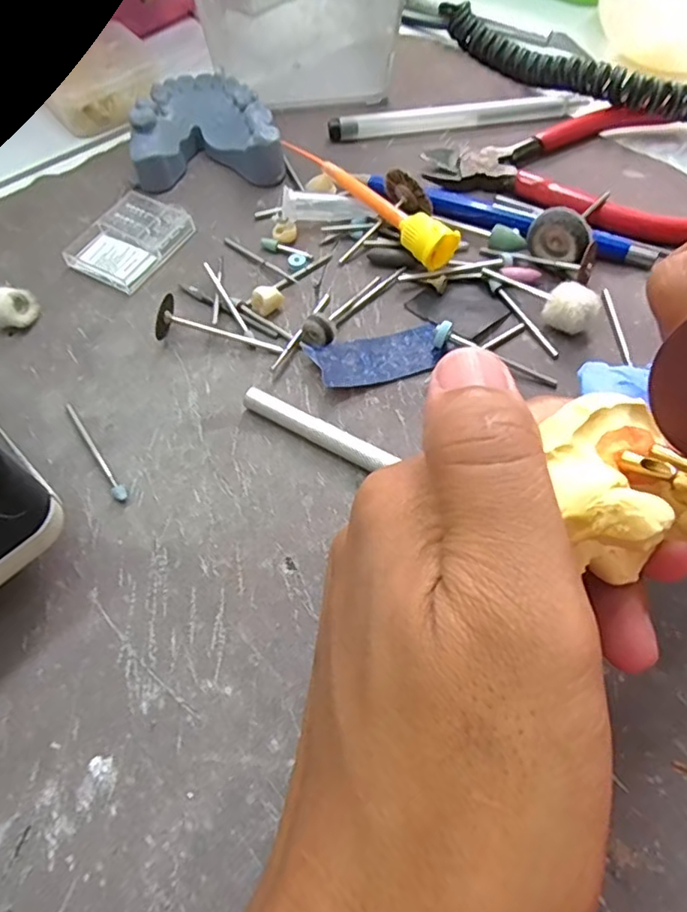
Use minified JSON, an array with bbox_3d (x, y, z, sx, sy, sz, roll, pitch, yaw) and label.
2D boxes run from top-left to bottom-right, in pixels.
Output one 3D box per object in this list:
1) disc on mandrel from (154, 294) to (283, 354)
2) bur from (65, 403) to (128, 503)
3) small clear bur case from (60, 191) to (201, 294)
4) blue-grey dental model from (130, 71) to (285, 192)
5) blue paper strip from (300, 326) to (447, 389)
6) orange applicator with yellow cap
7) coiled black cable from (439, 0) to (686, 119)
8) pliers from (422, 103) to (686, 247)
[{"bbox_3d":[-0.047,-0.044,0.217,0.045,0.013,0.016,19,63,10],"label":"disc on mandrel"},{"bbox_3d":[-0.084,-0.002,0.198,0.004,0.004,0.047,-34,66,-17],"label":"bur"},{"bbox_3d":[-0.089,-0.091,0.247,0.038,0.007,0.048,26,64,14],"label":"small clear bur case"},{"bbox_3d":[-0.059,-0.146,0.267,0.063,0.024,0.053,2,61,1],"label":"blue-grey dental model"},{"bbox_3d":[0.013,-0.036,0.215,0.048,0.007,0.021,-15,62,-8],"label":"blue paper strip"},{"bbox_3d":[0.009,-0.106,0.245,0.014,0.019,0.088,-40,68,-19],"label":"orange applicator with yellow cap"},{"bbox_3d":[0.154,-0.189,0.288,0.221,0.027,0.077,15,62,8],"label":"coiled black cable"},{"bbox_3d":[0.091,-0.123,0.258,0.104,0.012,0.085,-3,61,-2],"label":"pliers"}]

